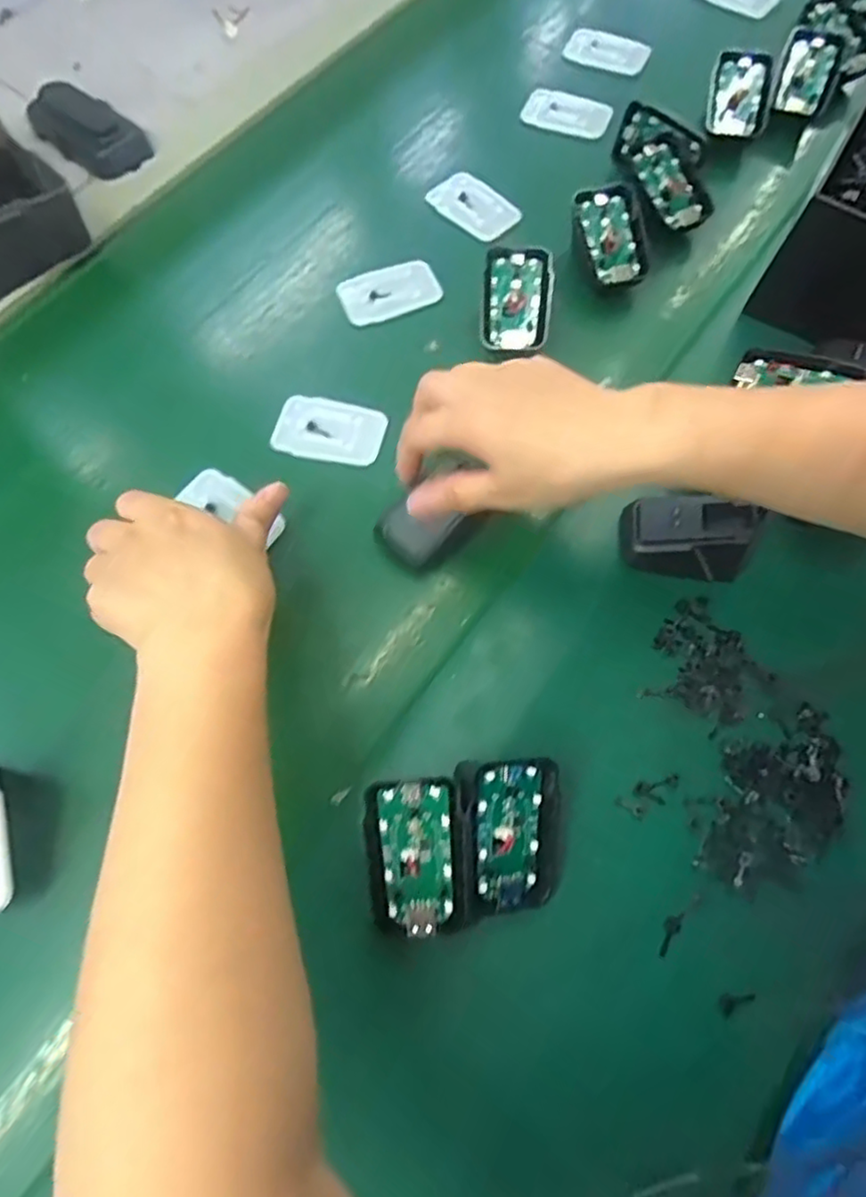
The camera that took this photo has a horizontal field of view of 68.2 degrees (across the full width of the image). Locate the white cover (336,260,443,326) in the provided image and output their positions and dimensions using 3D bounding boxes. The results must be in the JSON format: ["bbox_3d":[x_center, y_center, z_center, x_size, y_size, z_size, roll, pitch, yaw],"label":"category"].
[{"bbox_3d":[-0.031,-0.220,0.457,0.070,0.006,0.043,-20,70,-7],"label":"white cover"}]

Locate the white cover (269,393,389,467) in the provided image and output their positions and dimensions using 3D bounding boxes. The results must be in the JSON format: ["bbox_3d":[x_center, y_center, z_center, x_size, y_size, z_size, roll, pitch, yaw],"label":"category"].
[{"bbox_3d":[-0.066,-0.109,0.412,0.069,0.004,0.045,13,70,6],"label":"white cover"}]

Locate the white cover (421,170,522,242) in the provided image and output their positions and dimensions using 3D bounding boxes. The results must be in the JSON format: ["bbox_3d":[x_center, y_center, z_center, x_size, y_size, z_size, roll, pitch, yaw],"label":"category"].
[{"bbox_3d":[0.032,-0.300,0.488,0.072,0.009,0.042,42,75,15],"label":"white cover"}]

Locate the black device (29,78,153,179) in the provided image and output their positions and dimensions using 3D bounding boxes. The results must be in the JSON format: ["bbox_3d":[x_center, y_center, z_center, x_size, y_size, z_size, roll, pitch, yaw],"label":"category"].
[{"bbox_3d":[-0.273,-0.372,0.506,0.098,0.030,0.050,39,74,15],"label":"black device"}]

